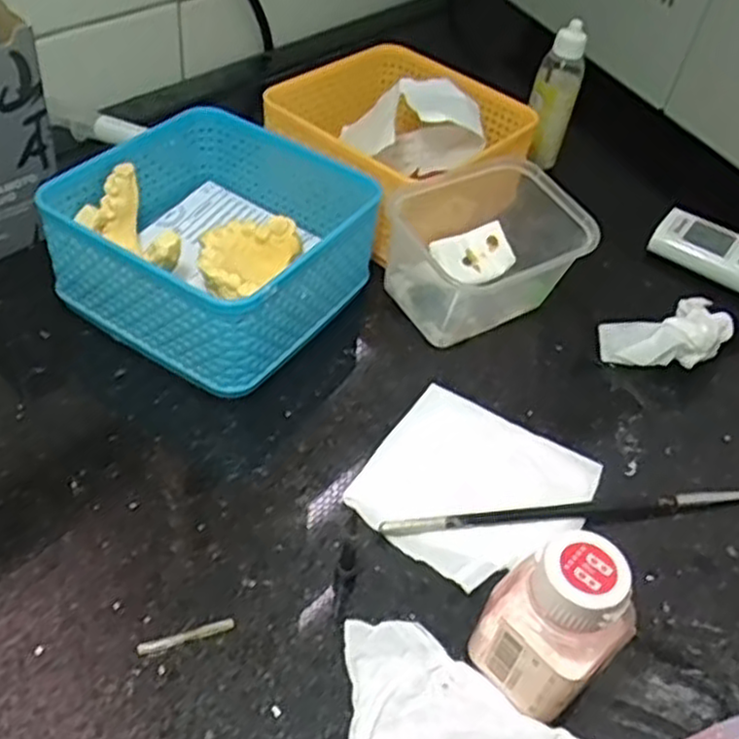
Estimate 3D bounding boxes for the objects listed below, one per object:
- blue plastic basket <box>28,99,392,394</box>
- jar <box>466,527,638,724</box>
[{"bbox_3d":[-0.086,-0.068,0.415,0.141,0.066,0.130,28,48,19],"label":"blue plastic basket"},{"bbox_3d":[0.063,0.090,0.273,0.045,0.070,0.035,34,50,24],"label":"jar"}]

